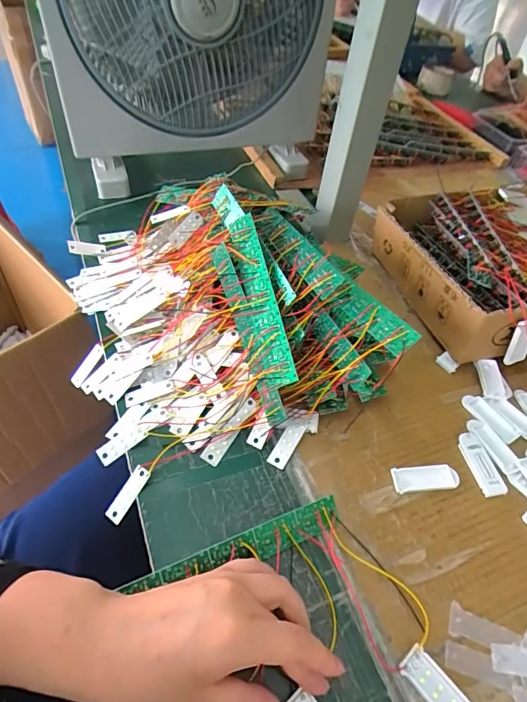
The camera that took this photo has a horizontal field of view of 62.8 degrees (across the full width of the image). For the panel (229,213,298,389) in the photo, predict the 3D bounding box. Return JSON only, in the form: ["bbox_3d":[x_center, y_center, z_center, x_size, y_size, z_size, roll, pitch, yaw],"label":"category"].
[{"bbox_3d":[-0.004,-0.048,0.388,0.026,0.007,0.168,-22,69,19],"label":"panel"}]

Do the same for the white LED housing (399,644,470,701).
[{"bbox_3d":[0.116,0.223,0.279,0.019,0.007,0.057,-34,61,-29],"label":"white LED housing"}]

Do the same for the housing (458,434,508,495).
[{"bbox_3d":[0.193,0.100,0.384,0.023,0.004,0.058,-7,51,-11],"label":"housing"}]

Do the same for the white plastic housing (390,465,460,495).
[{"bbox_3d":[0.142,0.111,0.374,0.058,0.005,0.021,-2,50,-7],"label":"white plastic housing"}]

